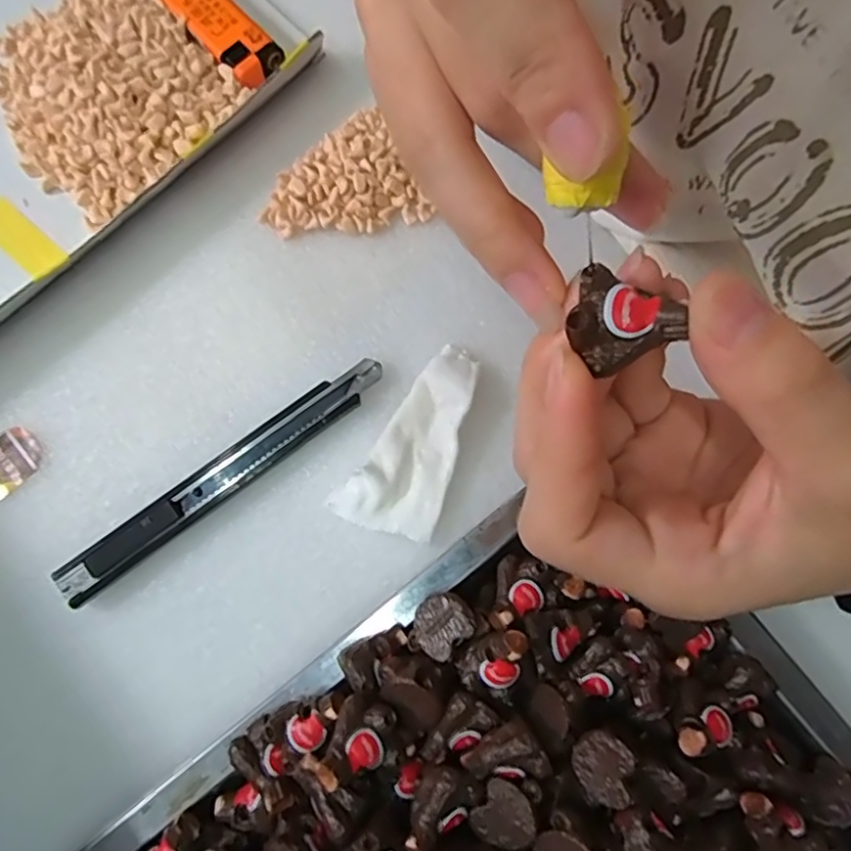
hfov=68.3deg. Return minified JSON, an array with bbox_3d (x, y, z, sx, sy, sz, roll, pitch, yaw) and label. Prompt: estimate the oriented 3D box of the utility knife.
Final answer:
[{"bbox_3d":[-0.073,0.017,0.229,0.134,0.013,0.016,-36,83,-8],"label":"utility knife"}]

